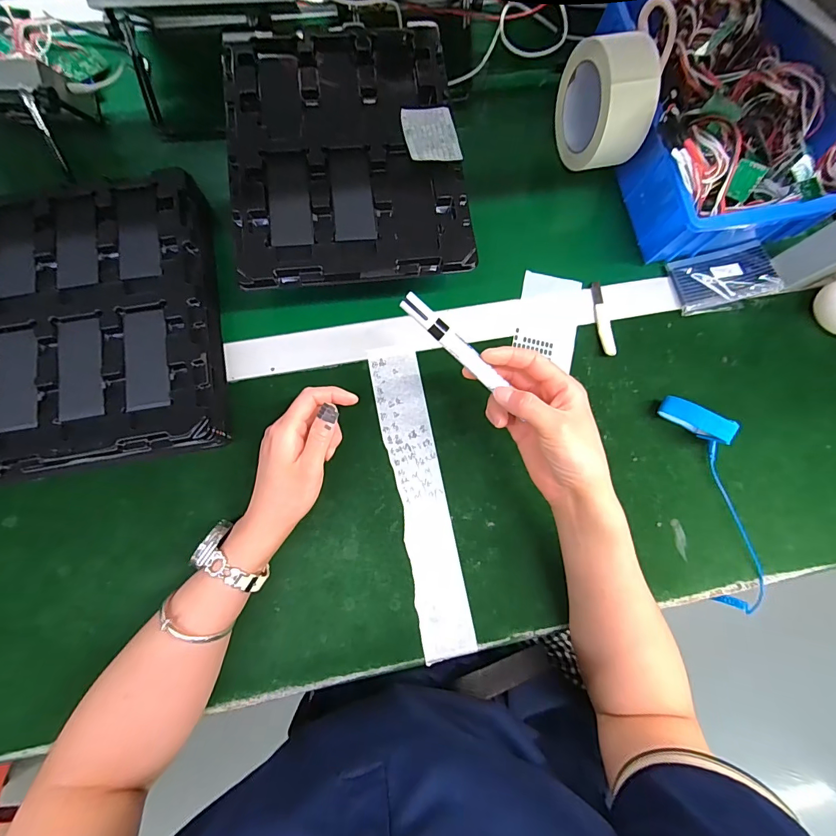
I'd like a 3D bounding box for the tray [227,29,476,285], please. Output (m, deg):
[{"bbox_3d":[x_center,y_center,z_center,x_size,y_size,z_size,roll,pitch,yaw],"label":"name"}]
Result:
[{"bbox_3d":[-0.069,-0.261,0.392,0.215,0.015,0.271,-7,81,-4],"label":"tray"}]

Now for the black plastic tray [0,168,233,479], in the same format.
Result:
[{"bbox_3d":[-0.310,-0.091,0.392,0.220,0.045,0.272,-9,81,-5],"label":"black plastic tray"}]

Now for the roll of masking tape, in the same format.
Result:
[{"bbox_3d":[0.193,-0.330,0.428,0.054,0.107,0.117,-17,82,-6],"label":"roll of masking tape"}]

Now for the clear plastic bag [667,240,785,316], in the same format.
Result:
[{"bbox_3d":[0.345,-0.157,0.459,0.116,0.016,0.067,-15,82,-6],"label":"clear plastic bag"}]

